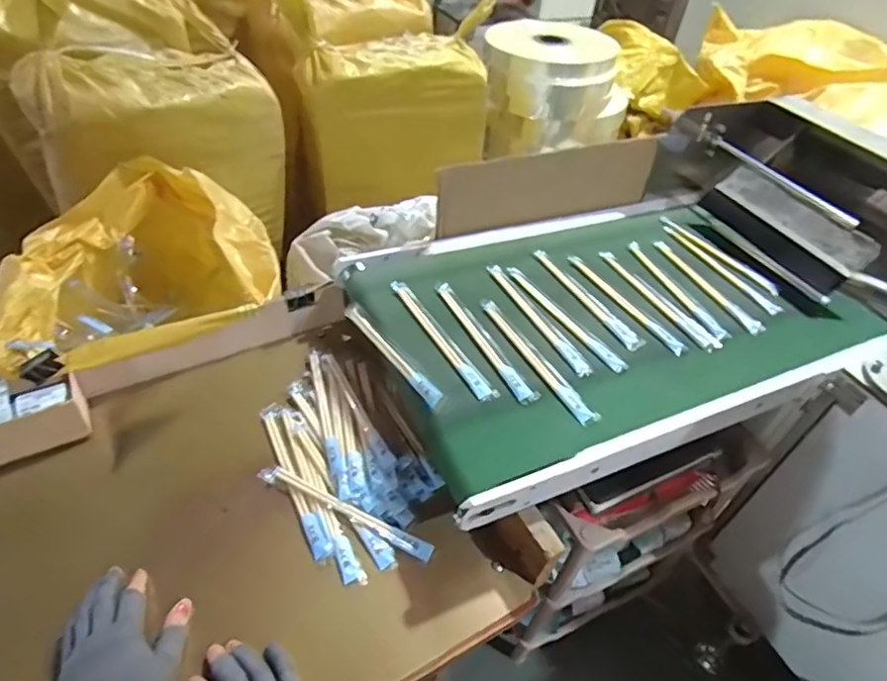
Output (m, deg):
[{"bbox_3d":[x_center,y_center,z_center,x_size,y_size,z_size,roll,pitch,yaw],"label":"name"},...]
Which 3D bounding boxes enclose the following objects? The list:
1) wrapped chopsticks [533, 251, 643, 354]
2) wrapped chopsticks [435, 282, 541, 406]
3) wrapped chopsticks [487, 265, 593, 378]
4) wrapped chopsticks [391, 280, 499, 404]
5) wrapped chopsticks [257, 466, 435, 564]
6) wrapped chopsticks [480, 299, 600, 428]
[{"bbox_3d":[0.195,-0.062,0.777,0.029,0.008,0.220,-20,50,-25],"label":"wrapped chopsticks"},{"bbox_3d":[0.048,-0.004,0.703,0.026,0.009,0.228,-16,48,-22],"label":"wrapped chopsticks"},{"bbox_3d":[0.124,-0.032,0.739,0.023,0.009,0.226,-17,48,-23],"label":"wrapped chopsticks"},{"bbox_3d":[-0.006,-0.006,0.699,0.026,0.005,0.228,-20,49,-25],"label":"wrapped chopsticks"},{"bbox_3d":[-0.114,0.195,0.637,0.221,0.011,0.021,21,45,15],"label":"wrapped chopsticks"},{"bbox_3d":[0.109,0.018,0.686,0.026,0.009,0.228,-18,49,-24],"label":"wrapped chopsticks"}]

